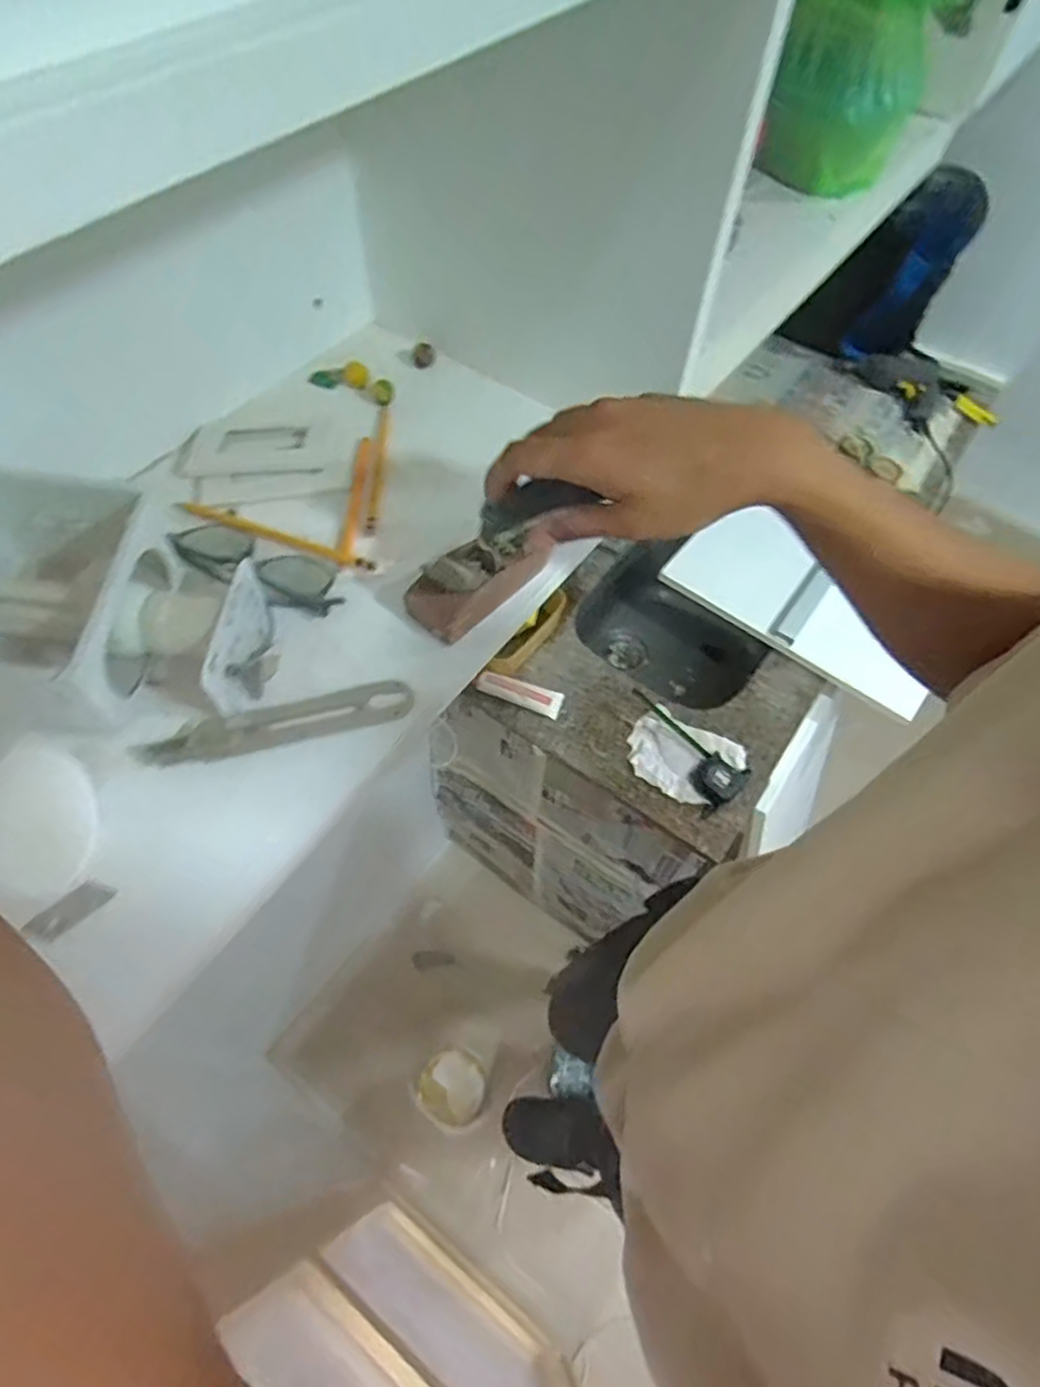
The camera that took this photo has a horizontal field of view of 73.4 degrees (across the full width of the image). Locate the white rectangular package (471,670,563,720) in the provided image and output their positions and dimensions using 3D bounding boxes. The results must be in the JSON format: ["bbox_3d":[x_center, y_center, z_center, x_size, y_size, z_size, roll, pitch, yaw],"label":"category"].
[{"bbox_3d":[0.000,-0.004,1.215,0.153,0.016,0.051,23,72,0],"label":"white rectangular package"}]

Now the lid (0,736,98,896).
[{"bbox_3d":[-0.269,0.069,0.391,0.068,0.006,0.070,40,54,-18],"label":"lid"}]

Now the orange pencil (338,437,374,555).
[{"bbox_3d":[-0.129,-0.159,0.554,0.014,0.006,0.133,3,58,-1],"label":"orange pencil"}]

